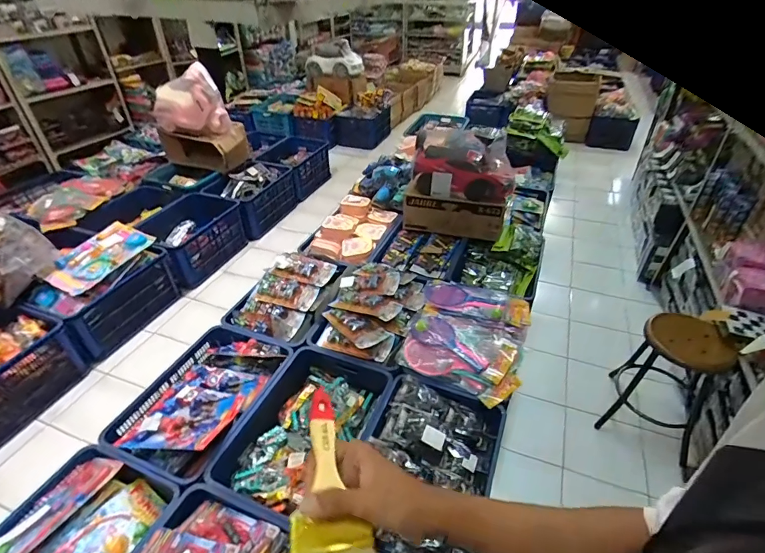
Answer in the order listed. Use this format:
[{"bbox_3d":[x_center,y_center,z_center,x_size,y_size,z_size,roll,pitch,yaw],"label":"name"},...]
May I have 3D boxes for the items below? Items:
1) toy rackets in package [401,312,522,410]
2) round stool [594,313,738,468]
[{"bbox_3d":[0.293,0.274,1.554,0.433,0.032,0.304,18,42,22],"label":"toy rackets in package"},{"bbox_3d":[1.056,0.364,1.530,0.278,0.467,0.332,21,43,25],"label":"round stool"}]

